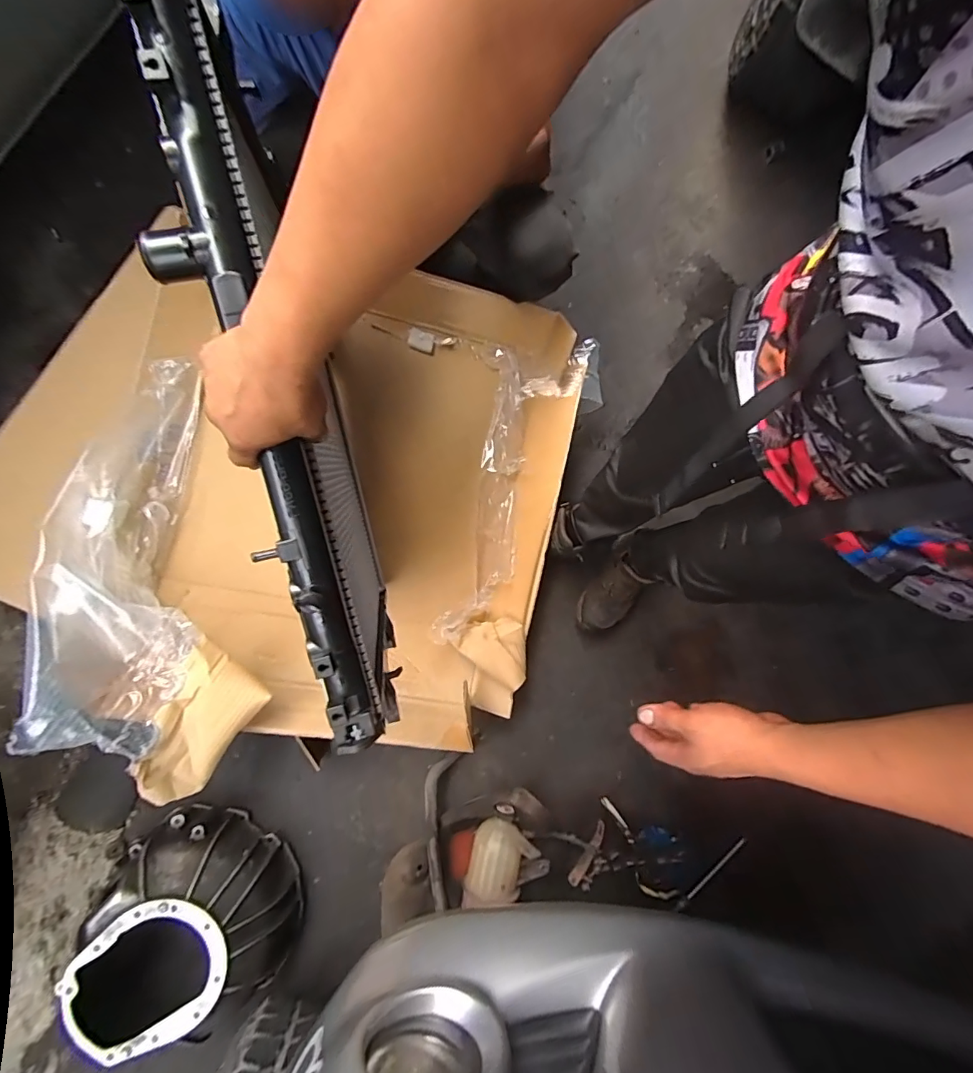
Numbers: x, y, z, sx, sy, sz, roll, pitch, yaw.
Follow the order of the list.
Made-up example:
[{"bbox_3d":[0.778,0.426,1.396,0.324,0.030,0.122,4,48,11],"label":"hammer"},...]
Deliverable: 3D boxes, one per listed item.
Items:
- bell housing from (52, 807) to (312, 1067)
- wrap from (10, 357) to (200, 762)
[{"bbox_3d":[-0.560,0.747,0.943,0.327,0.219,0.341,0,74,-1],"label":"bell housing"},{"bbox_3d":[-0.650,0.010,0.873,0.227,0.178,0.720,-9,75,-4],"label":"wrap"}]

